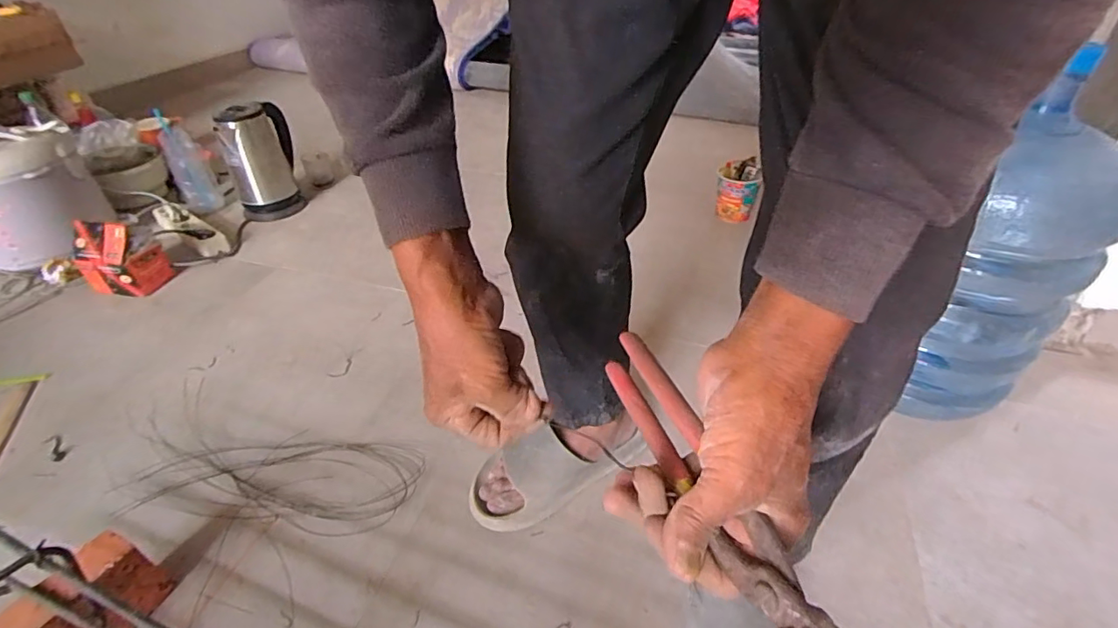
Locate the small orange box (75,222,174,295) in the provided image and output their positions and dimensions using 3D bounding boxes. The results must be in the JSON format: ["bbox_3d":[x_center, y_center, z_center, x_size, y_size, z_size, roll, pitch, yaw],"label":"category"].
[{"bbox_3d":[-0.903,-0.116,1.065,0.127,0.141,0.093,3,39,6],"label":"small orange box"}]

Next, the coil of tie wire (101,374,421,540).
[{"bbox_3d":[-0.417,0.216,0.720,0.443,0.030,0.186,11,40,15],"label":"coil of tie wire"}]

